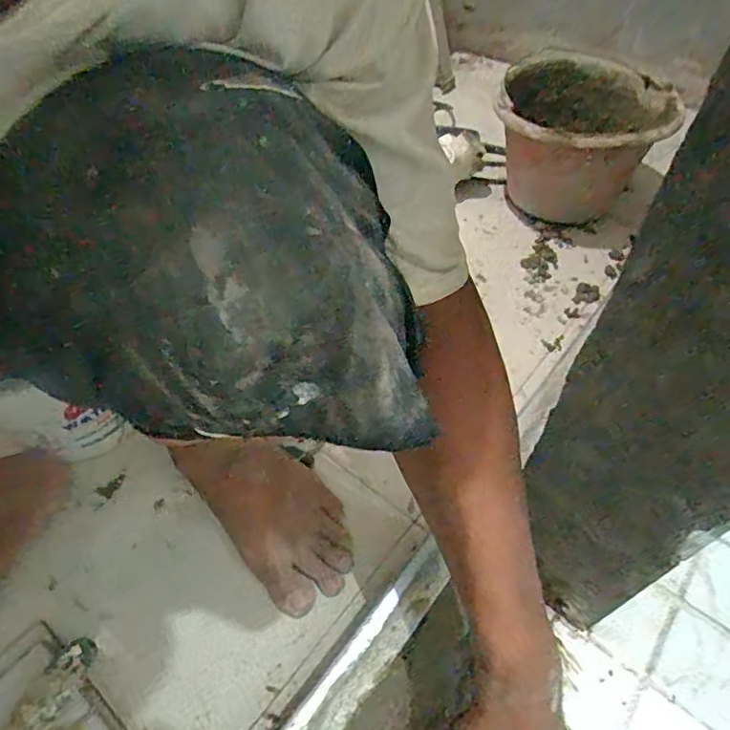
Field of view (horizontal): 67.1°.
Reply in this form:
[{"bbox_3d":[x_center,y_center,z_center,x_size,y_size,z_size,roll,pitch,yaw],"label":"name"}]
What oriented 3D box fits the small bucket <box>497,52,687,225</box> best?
[{"bbox_3d":[0.313,-0.352,0.846,0.221,0.166,0.240,7,51,7],"label":"small bucket"}]

